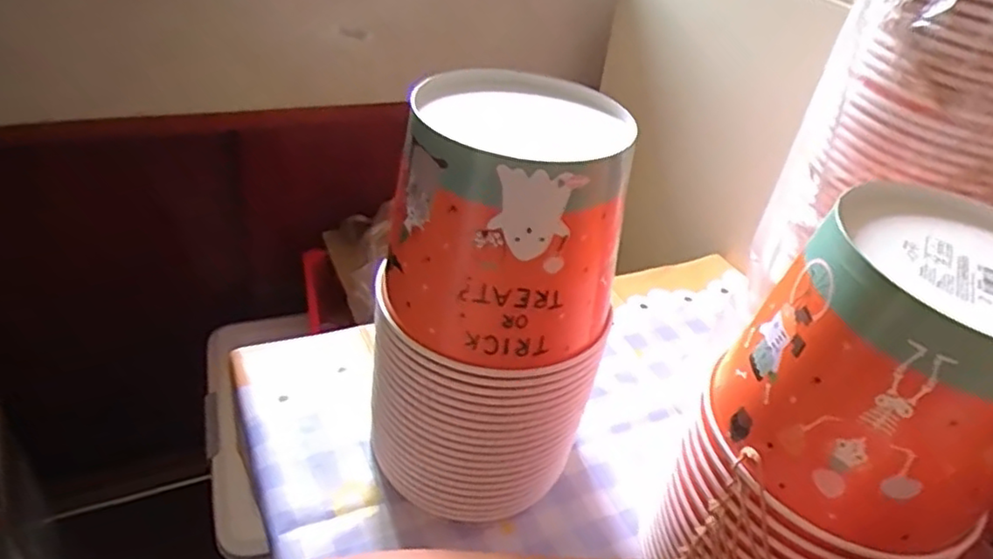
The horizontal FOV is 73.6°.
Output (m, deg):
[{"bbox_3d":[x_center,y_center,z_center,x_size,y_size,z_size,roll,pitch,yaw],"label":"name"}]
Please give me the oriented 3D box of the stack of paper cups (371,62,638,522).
[{"bbox_3d":[-0.001,0.024,0.448,0.146,0.275,0.135,13,37,7],"label":"stack of paper cups"}]

